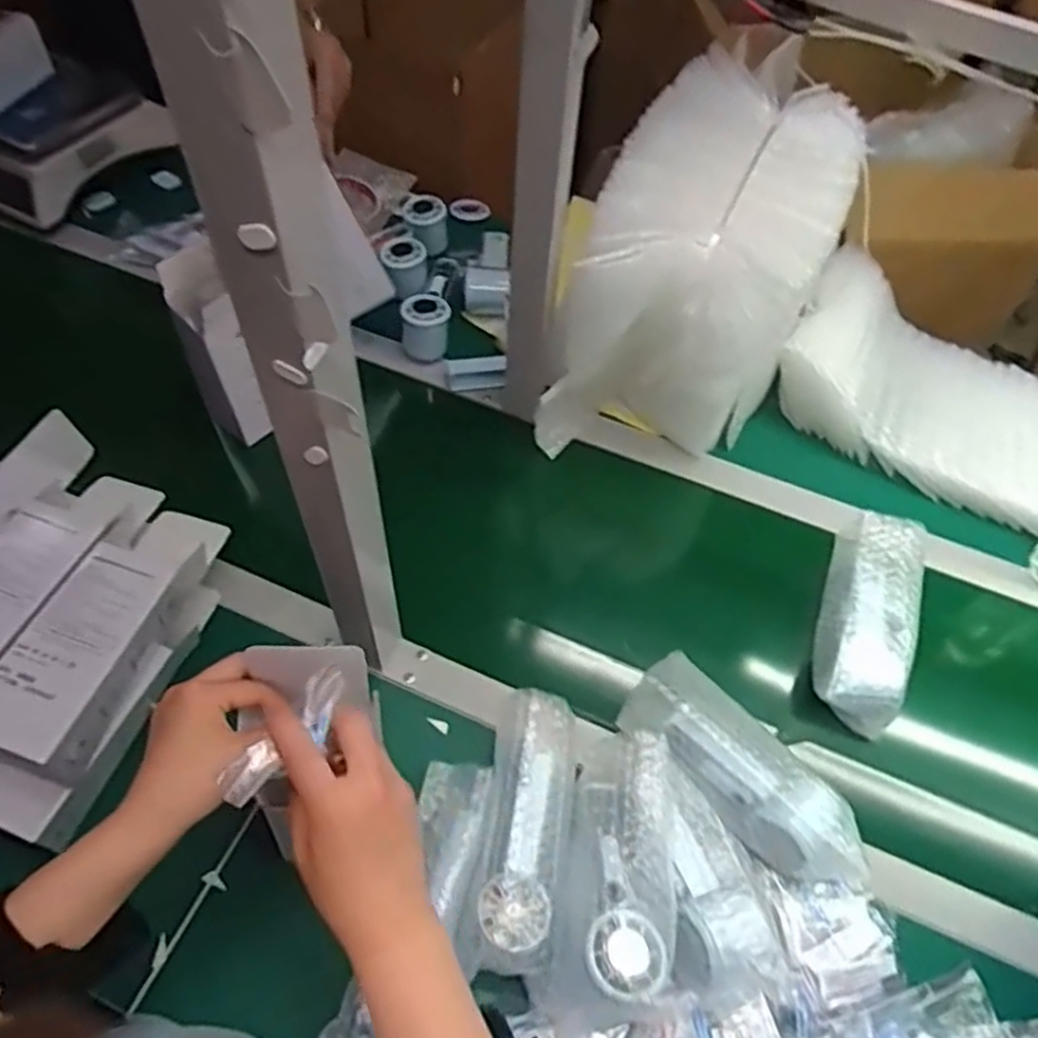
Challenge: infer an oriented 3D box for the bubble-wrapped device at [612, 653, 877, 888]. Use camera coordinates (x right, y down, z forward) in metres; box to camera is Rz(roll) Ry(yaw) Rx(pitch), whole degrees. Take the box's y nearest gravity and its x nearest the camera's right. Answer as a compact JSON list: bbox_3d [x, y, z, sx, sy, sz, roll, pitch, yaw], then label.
[{"bbox_3d":[0.186,0.202,0.608,0.083,0.055,0.206,-37,66,-24],"label":"bubble-wrapped device"}]

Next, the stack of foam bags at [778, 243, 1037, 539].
[{"bbox_3d":[0.503,-0.140,0.847,0.373,0.111,0.224,29,60,15],"label":"stack of foam bags"}]

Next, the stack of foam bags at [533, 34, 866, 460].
[{"bbox_3d":[0.203,-0.268,0.810,0.219,0.259,0.397,21,58,10],"label":"stack of foam bags"}]

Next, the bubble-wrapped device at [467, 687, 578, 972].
[{"bbox_3d":[0.007,0.231,0.564,0.064,0.058,0.190,9,57,2],"label":"bubble-wrapped device"}]

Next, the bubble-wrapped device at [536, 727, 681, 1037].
[{"bbox_3d":[0.071,0.264,0.555,0.088,0.059,0.203,5,57,0],"label":"bubble-wrapped device"}]

